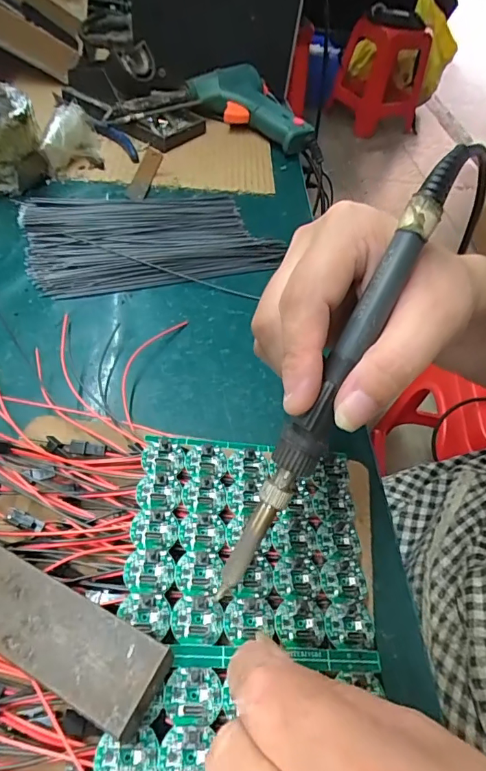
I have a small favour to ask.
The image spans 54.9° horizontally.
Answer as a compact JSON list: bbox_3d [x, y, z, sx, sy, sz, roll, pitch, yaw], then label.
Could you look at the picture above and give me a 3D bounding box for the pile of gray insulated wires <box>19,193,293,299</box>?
[{"bbox_3d":[-0.076,-0.122,0.382,0.199,0.007,0.128,-5,51,-10],"label":"pile of gray insulated wires"}]

